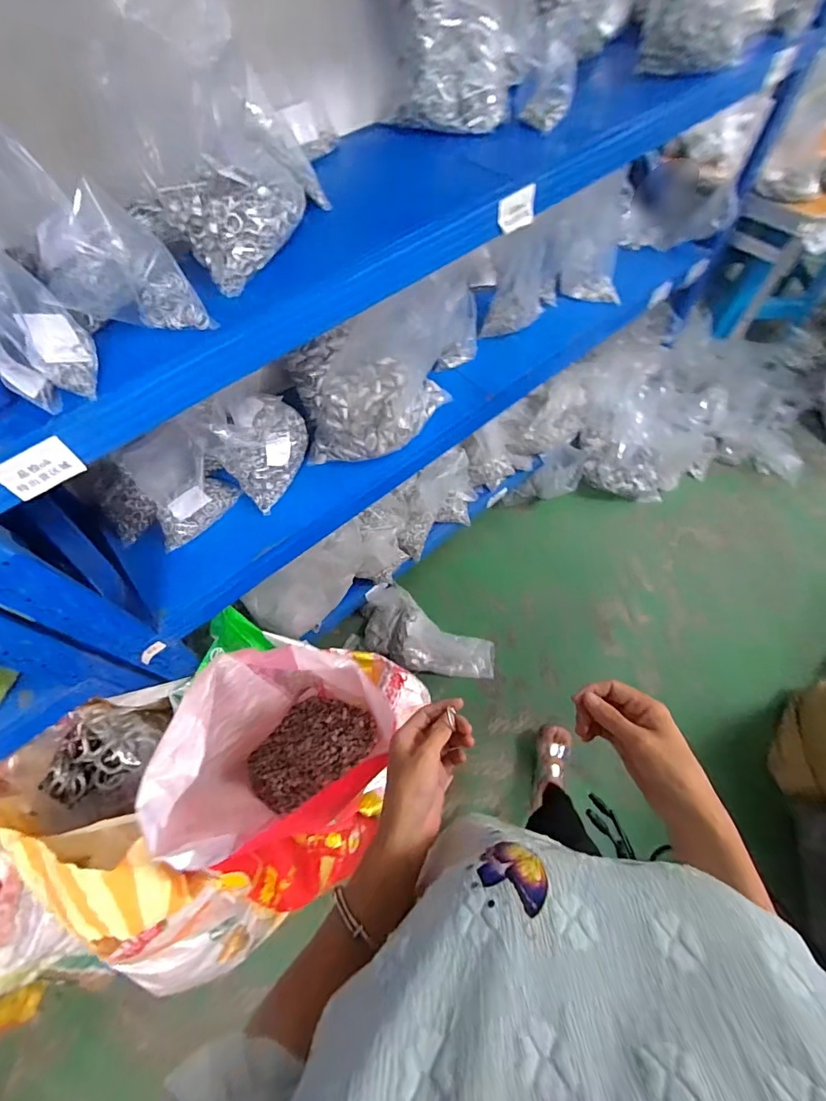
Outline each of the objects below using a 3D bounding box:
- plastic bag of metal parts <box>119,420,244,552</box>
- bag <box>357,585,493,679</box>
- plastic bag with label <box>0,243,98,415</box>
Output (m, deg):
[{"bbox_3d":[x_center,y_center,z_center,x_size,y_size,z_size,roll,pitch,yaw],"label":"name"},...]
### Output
[{"bbox_3d":[-0.473,-0.127,0.936,0.183,0.194,0.103,-38,66,-17],"label":"plastic bag of metal parts"},{"bbox_3d":[0.036,0.274,1.399,0.417,0.095,0.221,25,65,15],"label":"bag"},{"bbox_3d":[-0.436,-0.265,0.485,0.095,0.202,0.093,-38,66,-17],"label":"plastic bag with label"}]

